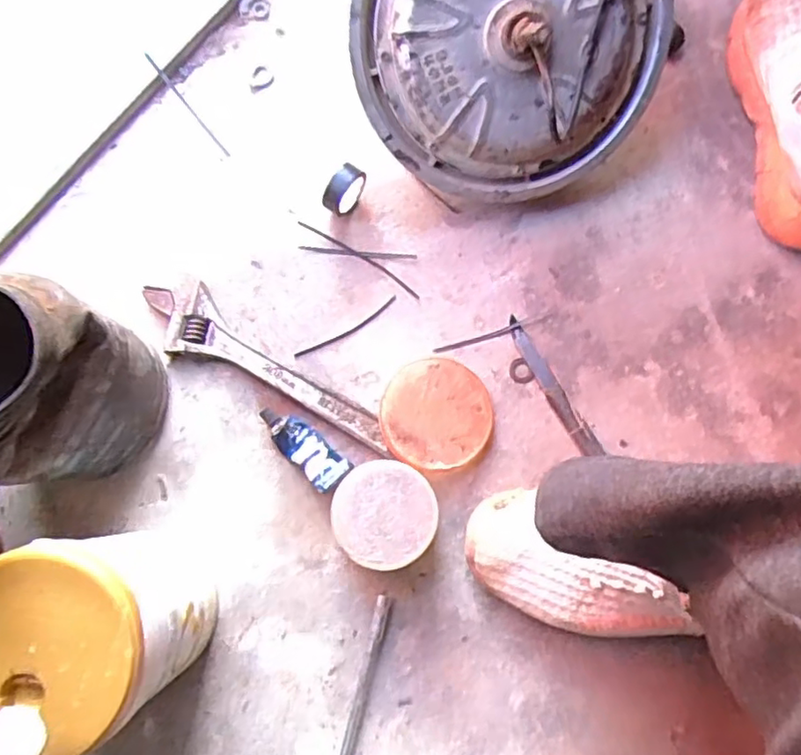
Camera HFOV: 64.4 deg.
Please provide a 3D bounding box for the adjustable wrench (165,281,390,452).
[{"bbox_3d":[-0.109,0.003,0.570,0.240,0.021,0.060,33,79,5],"label":"adjustable wrench"}]

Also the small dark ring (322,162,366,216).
[{"bbox_3d":[-0.053,-0.175,0.590,0.023,0.046,0.043,31,79,5],"label":"small dark ring"}]

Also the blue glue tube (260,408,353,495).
[{"bbox_3d":[-0.087,0.059,0.559,0.088,0.015,0.034,44,81,7],"label":"blue glue tube"}]

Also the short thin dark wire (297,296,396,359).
[{"bbox_3d":[-0.049,-0.045,0.593,0.109,0.005,0.010,-31,81,-7],"label":"short thin dark wire"}]

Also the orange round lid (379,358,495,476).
[{"bbox_3d":[0.033,0.034,0.566,0.098,0.025,0.097,0,78,-2],"label":"orange round lid"}]

